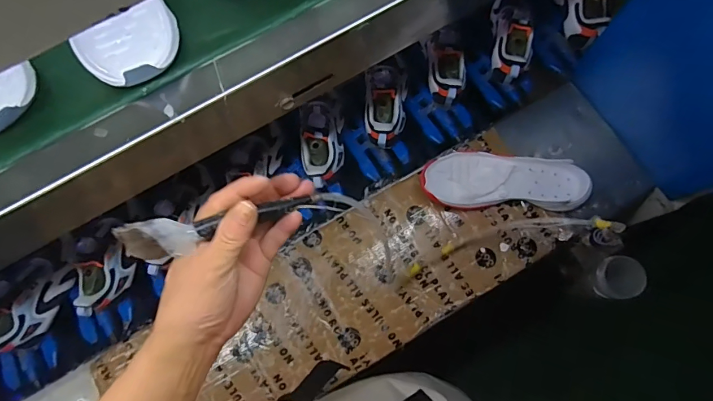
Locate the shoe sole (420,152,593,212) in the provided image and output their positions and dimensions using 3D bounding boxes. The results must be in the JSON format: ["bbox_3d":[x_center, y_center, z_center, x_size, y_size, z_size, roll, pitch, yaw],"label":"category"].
[{"bbox_3d":[0.232,-0.034,0.685,0.248,0.052,0.096,3,76,3],"label":"shoe sole"}]

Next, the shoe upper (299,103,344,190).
[{"bbox_3d":[-0.058,-0.099,0.703,0.072,0.065,0.153,-5,76,2],"label":"shoe upper"}]

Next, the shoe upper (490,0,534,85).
[{"bbox_3d":[0.271,-0.285,0.730,0.067,0.088,0.168,7,76,4],"label":"shoe upper"}]

